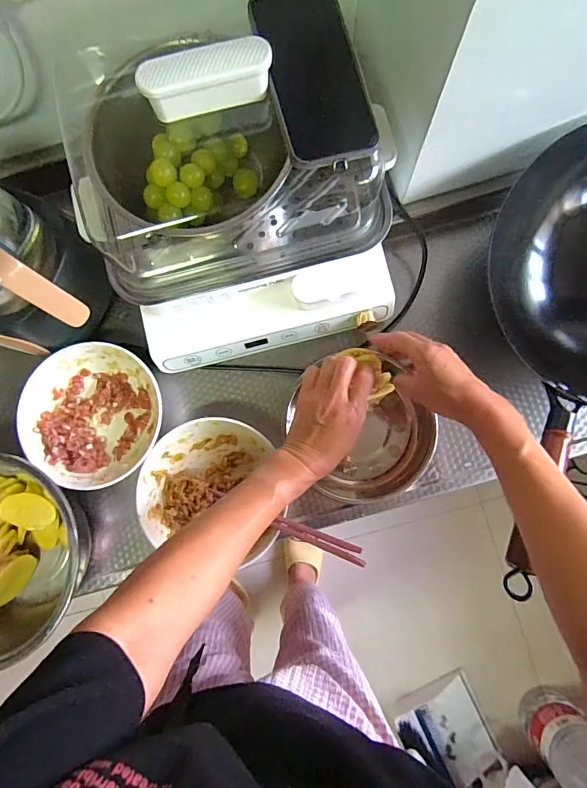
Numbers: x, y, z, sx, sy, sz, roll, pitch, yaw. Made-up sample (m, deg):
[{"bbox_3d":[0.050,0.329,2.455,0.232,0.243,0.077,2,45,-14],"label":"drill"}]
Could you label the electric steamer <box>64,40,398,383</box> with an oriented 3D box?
[{"bbox_3d":[-0.059,-0.186,0.466,0.325,0.256,0.243,-11,83,1],"label":"electric steamer"}]

